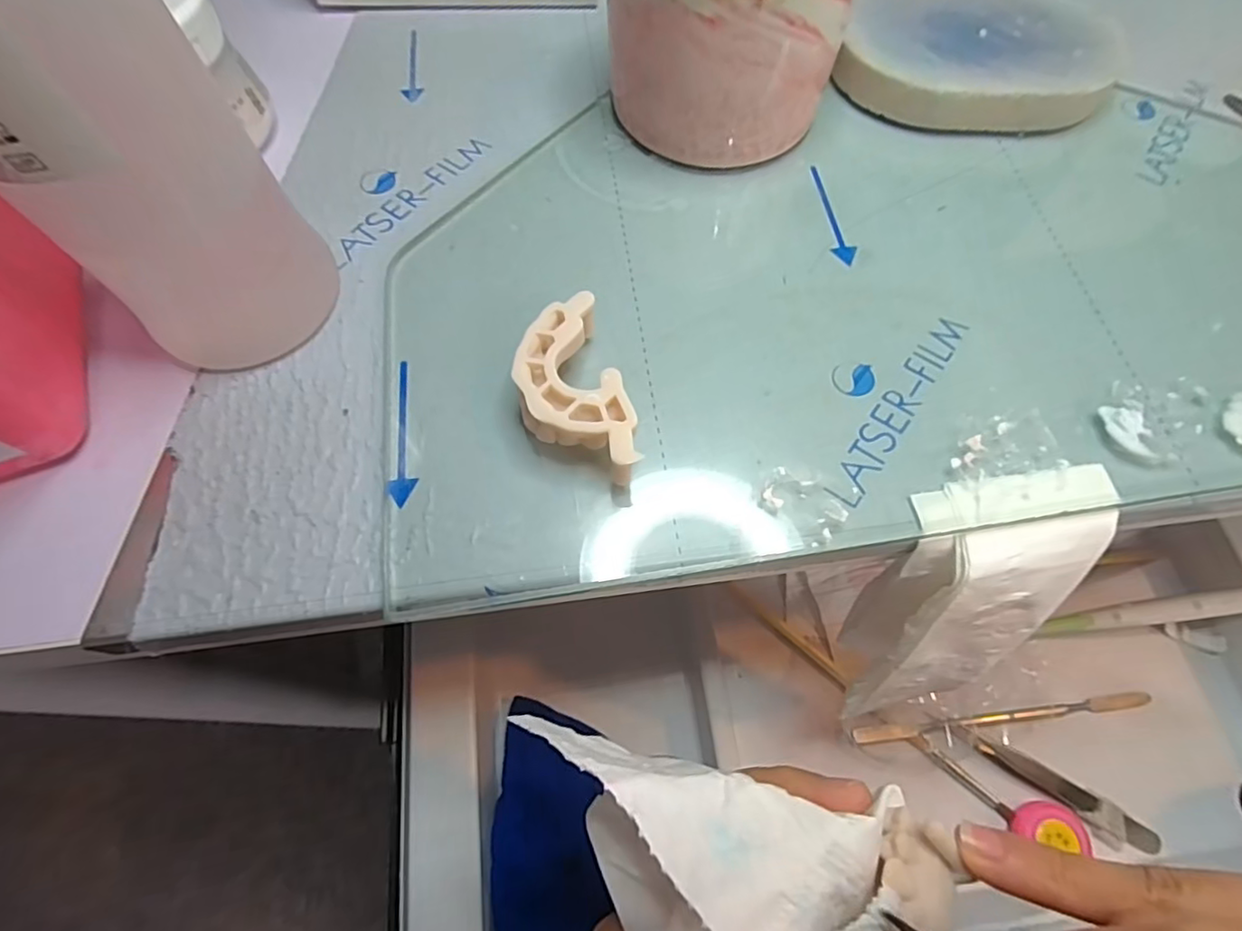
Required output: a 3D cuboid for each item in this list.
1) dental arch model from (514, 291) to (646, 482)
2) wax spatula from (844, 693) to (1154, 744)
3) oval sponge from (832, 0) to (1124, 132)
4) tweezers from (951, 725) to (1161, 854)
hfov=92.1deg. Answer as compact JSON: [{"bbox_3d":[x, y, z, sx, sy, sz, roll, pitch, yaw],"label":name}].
[{"bbox_3d":[-0.014,-0.018,0.170,0.027,0.021,0.054,-17,66,-8],"label":"dental arch model"},{"bbox_3d":[0.194,0.126,0.299,0.157,0.011,0.007,-6,65,-3],"label":"wax spatula"},{"bbox_3d":[0.142,-0.169,0.242,0.098,0.018,0.096,17,66,7],"label":"oval sponge"},{"bbox_3d":[0.209,0.156,0.285,0.103,0.010,0.016,27,68,12],"label":"tweezers"}]

